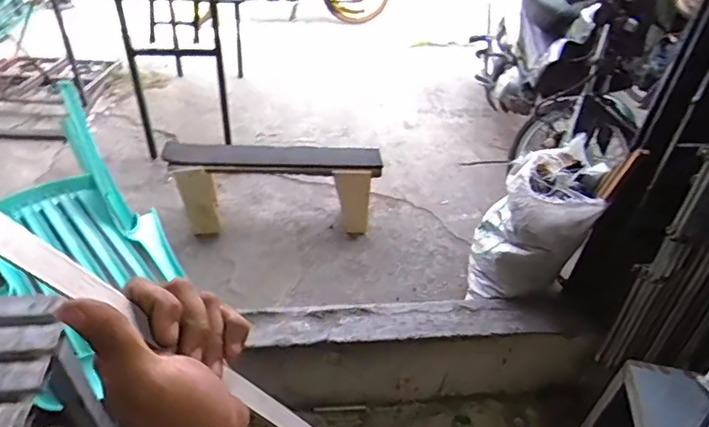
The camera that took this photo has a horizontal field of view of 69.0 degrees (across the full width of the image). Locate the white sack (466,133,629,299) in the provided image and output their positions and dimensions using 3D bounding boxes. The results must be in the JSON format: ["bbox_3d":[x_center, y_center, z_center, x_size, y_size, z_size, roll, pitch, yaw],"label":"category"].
[{"bbox_3d":[0.554,0.035,1.607,0.318,0.441,0.278,6,41,4],"label":"white sack"}]

